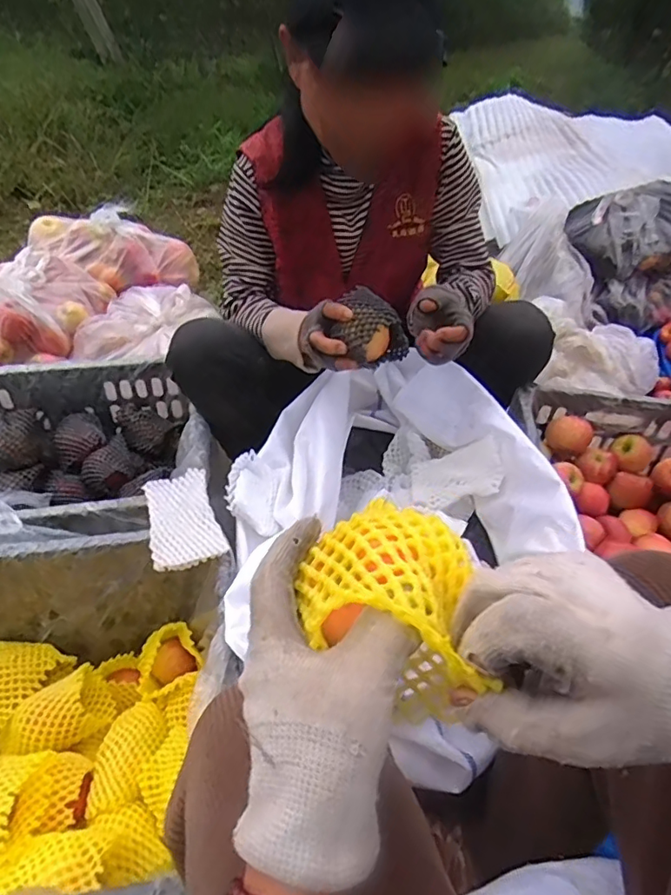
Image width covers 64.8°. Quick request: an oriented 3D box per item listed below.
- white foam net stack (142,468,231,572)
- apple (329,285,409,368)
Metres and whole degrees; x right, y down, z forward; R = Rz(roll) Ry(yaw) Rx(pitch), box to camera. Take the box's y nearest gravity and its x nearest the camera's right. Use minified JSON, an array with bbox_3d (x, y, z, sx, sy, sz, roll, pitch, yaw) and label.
[{"bbox_3d":[-0.178,0.077,0.608,0.076,0.027,0.130,-14,42,-17],"label":"white foam net stack"},{"bbox_3d":[0.033,-0.142,0.646,0.069,0.070,0.085,-26,47,-28],"label":"apple"}]

